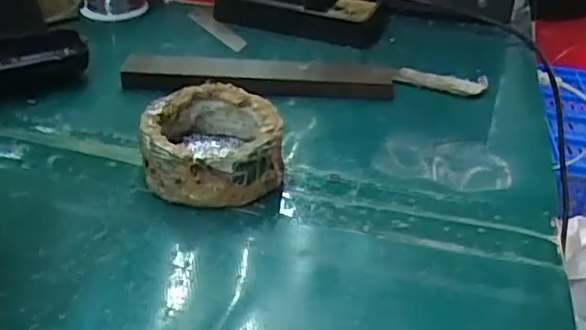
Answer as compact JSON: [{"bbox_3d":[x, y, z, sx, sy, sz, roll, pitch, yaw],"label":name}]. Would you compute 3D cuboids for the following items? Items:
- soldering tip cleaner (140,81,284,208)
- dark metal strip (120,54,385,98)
[{"bbox_3d":[-0.048,-0.013,0.377,0.081,0.043,0.078,1,35,-2],"label":"soldering tip cleaner"},{"bbox_3d":[-0.027,-0.071,0.482,0.209,0.017,0.034,2,35,-1],"label":"dark metal strip"}]

